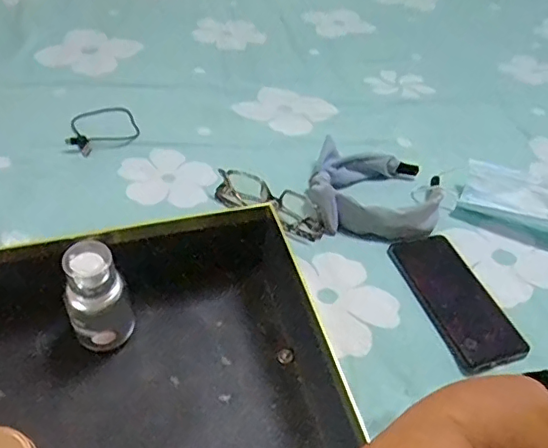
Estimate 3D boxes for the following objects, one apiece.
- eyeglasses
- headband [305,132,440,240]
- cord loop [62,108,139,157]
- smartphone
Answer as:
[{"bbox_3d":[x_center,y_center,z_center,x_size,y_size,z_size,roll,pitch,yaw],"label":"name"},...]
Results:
[{"bbox_3d":[-0.005,-0.026,0.613,0.132,0.030,0.037,24,47,18],"label":"eyeglasses"},{"bbox_3d":[0.116,-0.041,0.637,0.145,0.036,0.141,11,44,6],"label":"headband"},{"bbox_3d":[-0.224,-0.125,0.708,0.099,0.016,0.082,-20,49,-24],"label":"cord loop"},{"bbox_3d":[0.181,0.072,0.552,0.081,0.016,0.155,-12,47,-18],"label":"smartphone"}]

